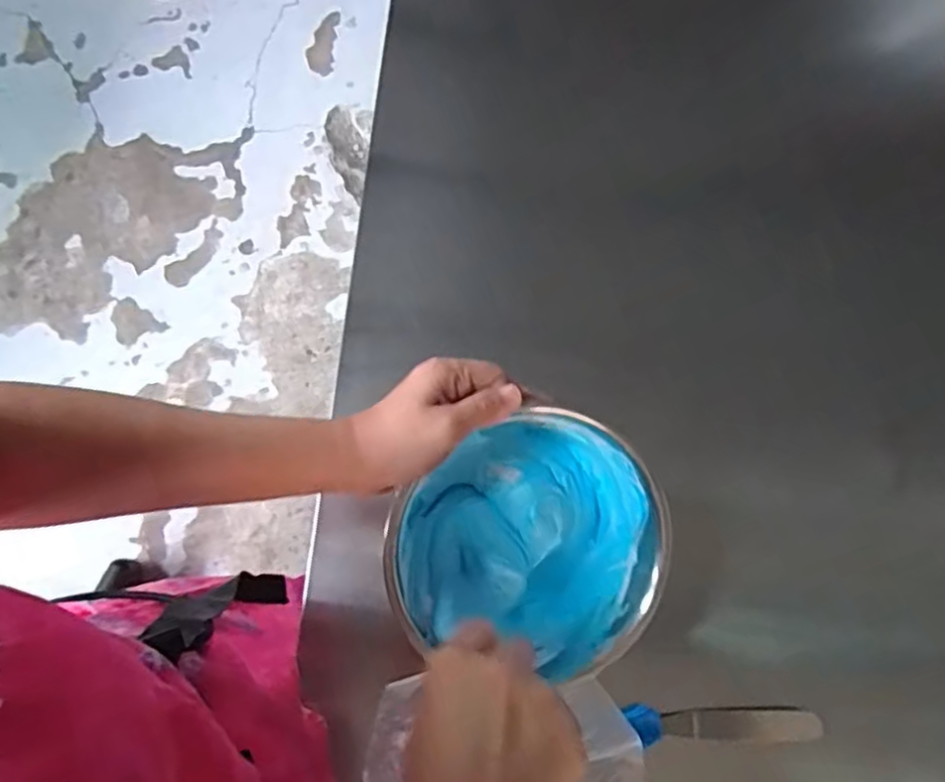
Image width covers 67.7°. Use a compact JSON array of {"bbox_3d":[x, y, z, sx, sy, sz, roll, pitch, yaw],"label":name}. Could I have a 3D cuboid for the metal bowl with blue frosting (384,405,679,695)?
[{"bbox_3d":[0.035,0.102,0.436,0.171,0.075,0.159,-22,86,-23],"label":"metal bowl with blue frosting"}]

